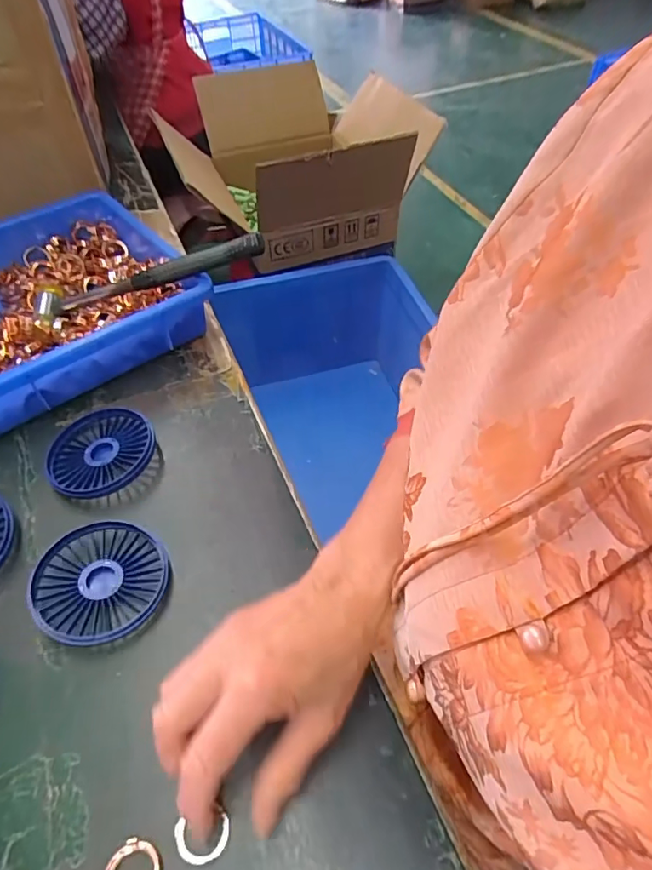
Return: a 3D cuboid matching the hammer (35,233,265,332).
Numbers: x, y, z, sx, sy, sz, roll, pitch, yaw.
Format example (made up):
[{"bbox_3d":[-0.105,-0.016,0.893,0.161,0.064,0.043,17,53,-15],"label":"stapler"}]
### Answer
[{"bbox_3d":[-0.178,-0.150,0.493,0.247,0.020,0.063,-12,51,10],"label":"hammer"}]

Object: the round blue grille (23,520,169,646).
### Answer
[{"bbox_3d":[-0.157,0.103,0.357,0.086,0.019,0.085,0,52,-1],"label":"round blue grille"}]

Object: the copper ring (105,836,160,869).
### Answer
[{"bbox_3d":[-0.101,0.226,0.263,0.028,0.005,0.028,0,52,-1],"label":"copper ring"}]

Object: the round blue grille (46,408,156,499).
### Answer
[{"bbox_3d":[-0.190,0.015,0.426,0.083,0.017,0.087,0,52,-1],"label":"round blue grille"}]

